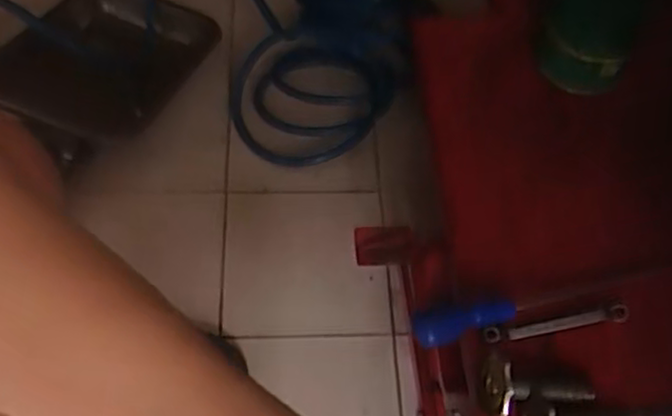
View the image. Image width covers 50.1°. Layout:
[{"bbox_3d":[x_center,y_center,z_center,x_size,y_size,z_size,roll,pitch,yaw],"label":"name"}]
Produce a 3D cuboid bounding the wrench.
[{"bbox_3d":[0.198,0.105,0.645,0.135,0.013,0.016,-8,59,-9],"label":"wrench"}]

